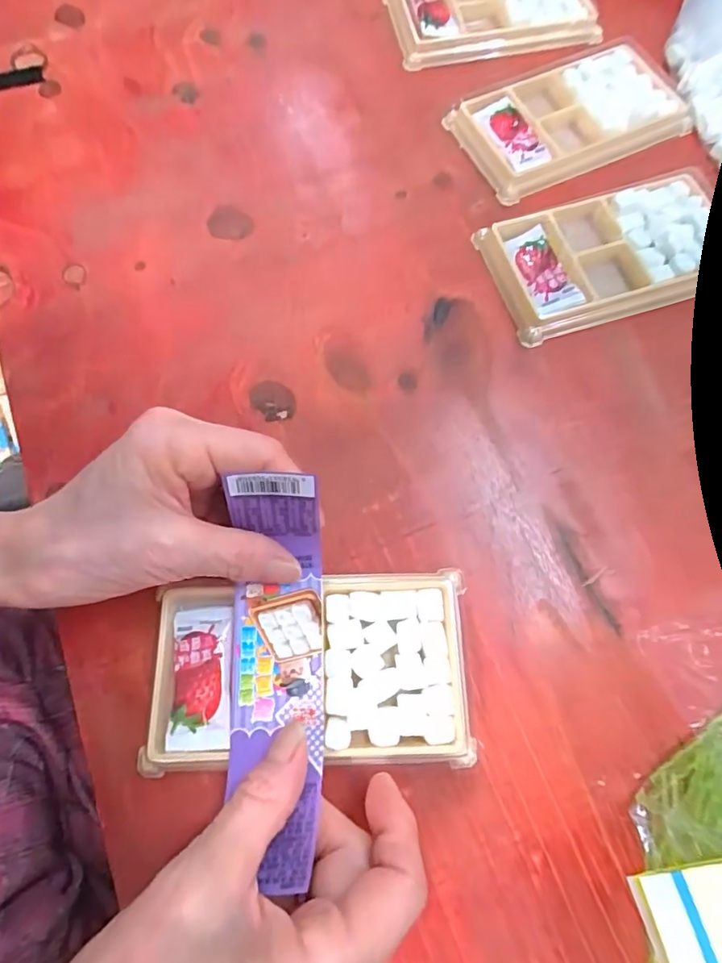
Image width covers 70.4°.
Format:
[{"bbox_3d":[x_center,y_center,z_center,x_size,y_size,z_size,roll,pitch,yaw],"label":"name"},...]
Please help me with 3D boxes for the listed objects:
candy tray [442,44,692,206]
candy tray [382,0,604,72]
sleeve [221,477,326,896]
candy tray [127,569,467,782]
[{"bbox_3d":[0.132,-0.227,0.320,0.136,0.013,0.076,-23,72,-6],"label":"candy tray"},{"bbox_3d":[0.090,-0.330,0.357,0.133,0.014,0.084,-9,71,-2],"label":"candy tray"},{"bbox_3d":[-0.034,0.069,0.201,0.038,0.035,0.137,-3,80,0],"label":"sleeve"},{"bbox_3d":[-0.022,0.080,0.218,0.133,0.012,0.074,-4,71,-2],"label":"candy tray"}]

